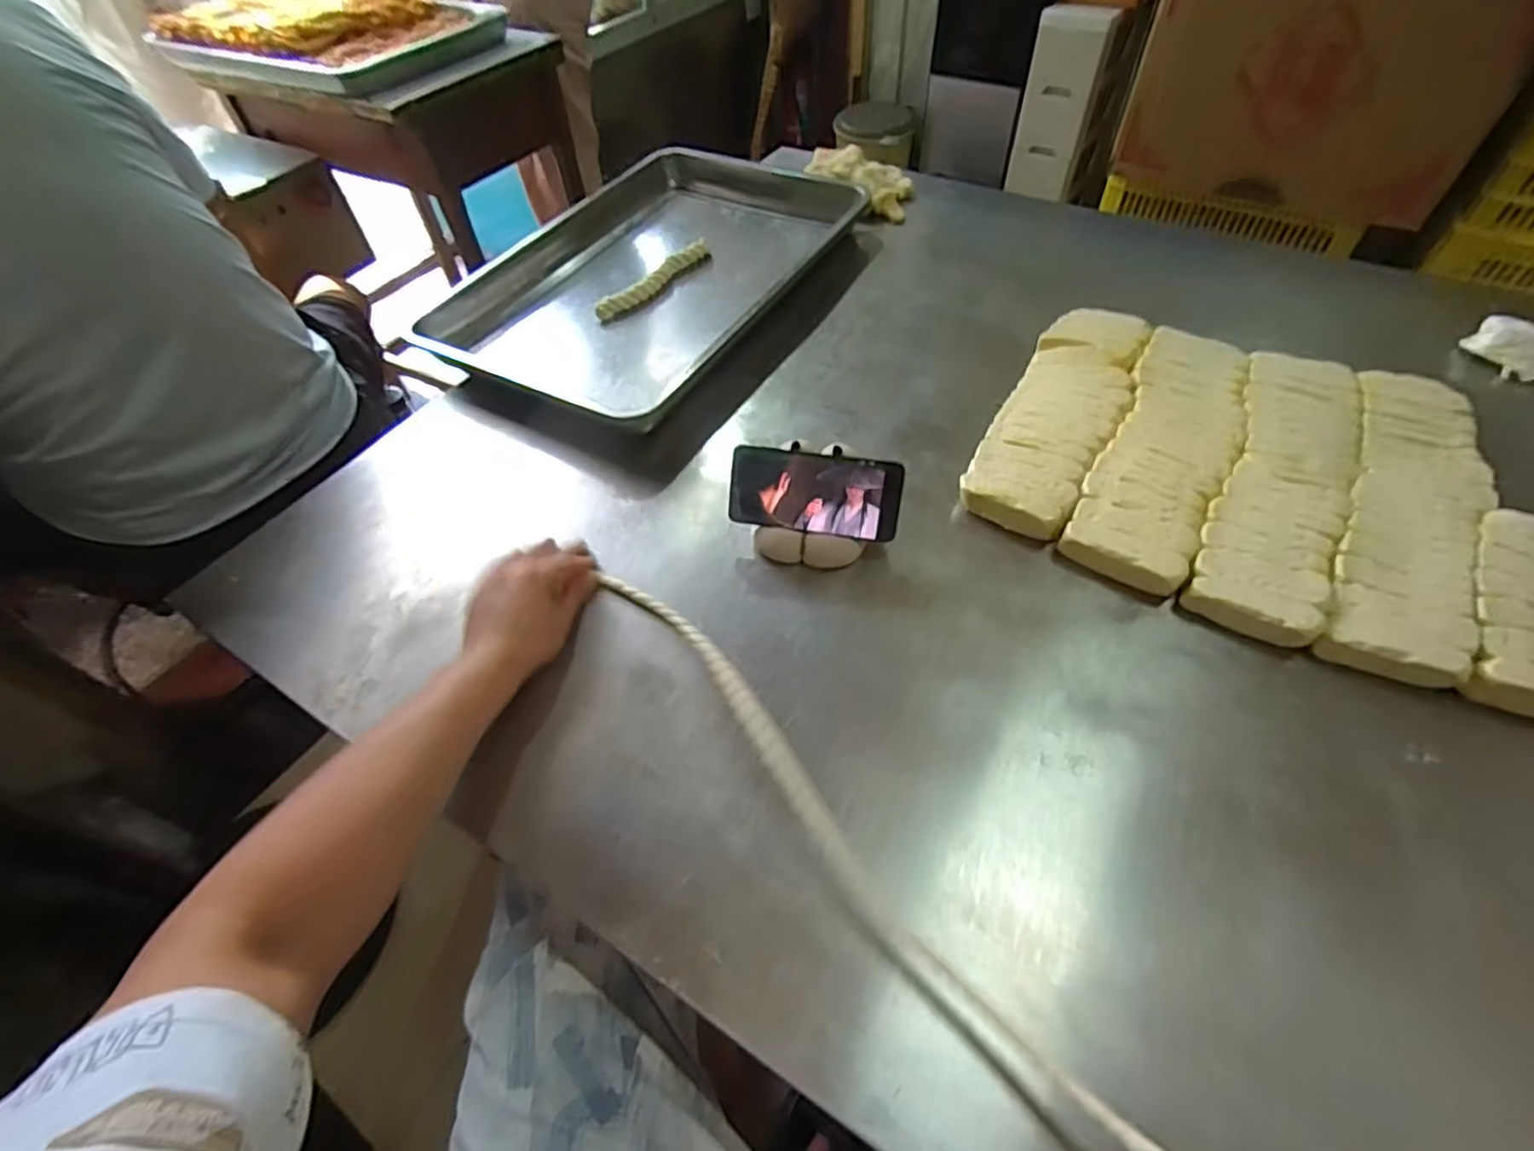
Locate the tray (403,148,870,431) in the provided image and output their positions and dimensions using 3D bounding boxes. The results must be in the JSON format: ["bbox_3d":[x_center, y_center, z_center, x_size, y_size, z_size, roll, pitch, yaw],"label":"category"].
[{"bbox_3d":[-0.159,-0.464,0.982,0.465,0.057,0.650,24,58,21],"label":"tray"}]

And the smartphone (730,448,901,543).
[{"bbox_3d":[0.045,-0.078,0.641,0.161,0.075,0.007,8,15,10],"label":"smartphone"}]

